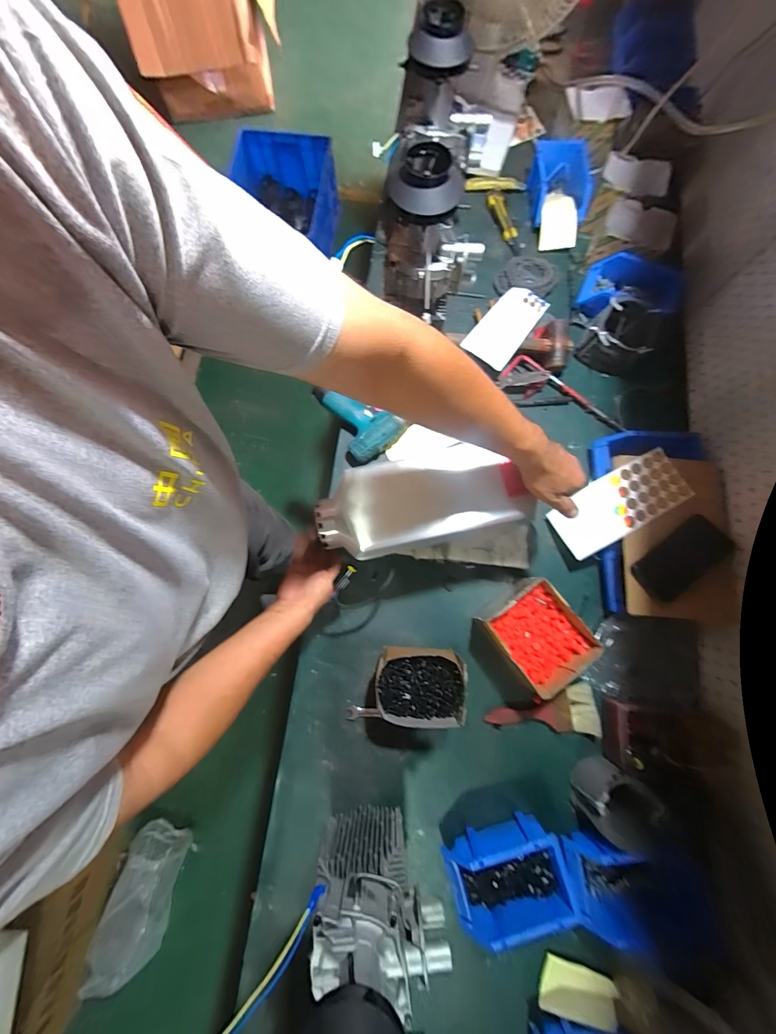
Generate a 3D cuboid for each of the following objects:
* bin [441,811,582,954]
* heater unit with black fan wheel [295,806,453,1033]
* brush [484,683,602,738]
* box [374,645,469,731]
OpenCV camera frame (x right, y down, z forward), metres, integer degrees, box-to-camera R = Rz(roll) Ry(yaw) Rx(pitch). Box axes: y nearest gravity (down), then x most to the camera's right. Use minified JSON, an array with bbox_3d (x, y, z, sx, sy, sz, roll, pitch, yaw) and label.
[{"bbox_3d":[0.191,0.581,0.548,0.177,0.071,0.117,-14,79,-3],"label":"bin"},{"bbox_3d":[-0.014,0.505,0.419,0.161,0.288,0.105,-9,79,-2],"label":"heater unit with black fan wheel"},{"bbox_3d":[0.279,0.353,0.618,0.191,0.028,0.080,-3,79,-1],"label":"brush"},{"bbox_3d":[0.053,0.294,0.599,0.144,0.088,0.111,1,79,0],"label":"box"}]

